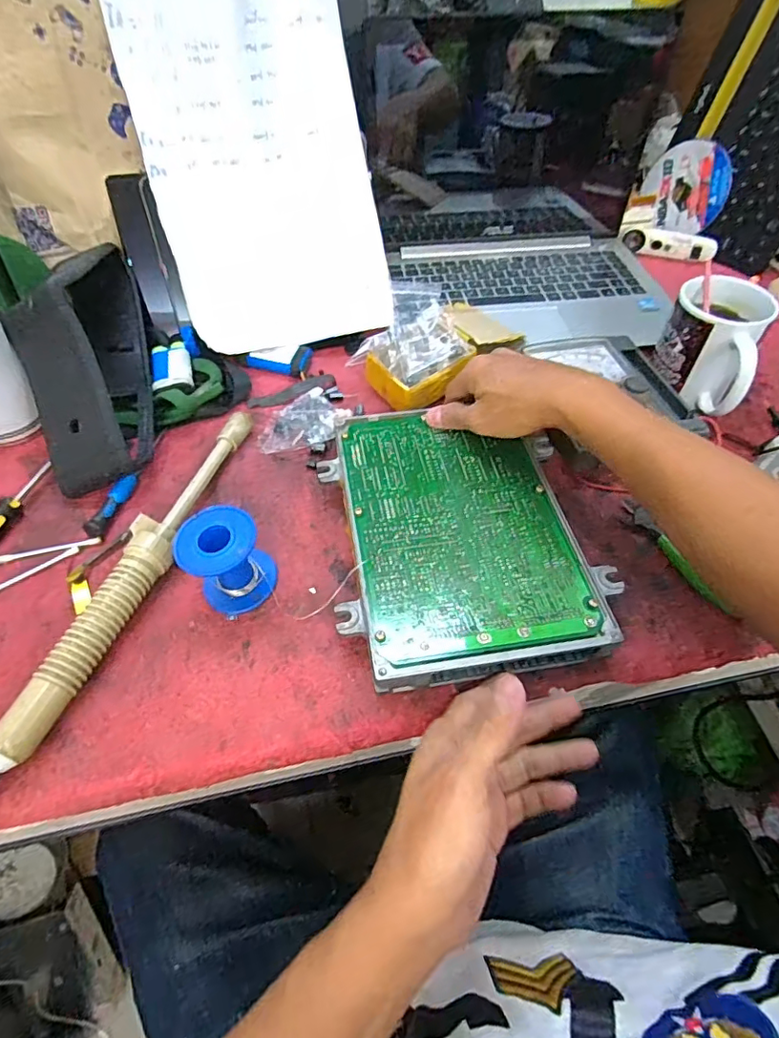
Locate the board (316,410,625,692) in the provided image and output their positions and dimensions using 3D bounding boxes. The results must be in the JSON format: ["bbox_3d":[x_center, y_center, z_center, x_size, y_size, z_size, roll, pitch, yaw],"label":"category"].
[{"bbox_3d":[0.051,0.005,0.416,0.178,0.030,0.237,-7,50,-4],"label":"board"}]

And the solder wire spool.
[{"bbox_3d":[-0.113,0.029,0.375,0.057,0.057,0.054,-23,58,-18],"label":"solder wire spool"}]

